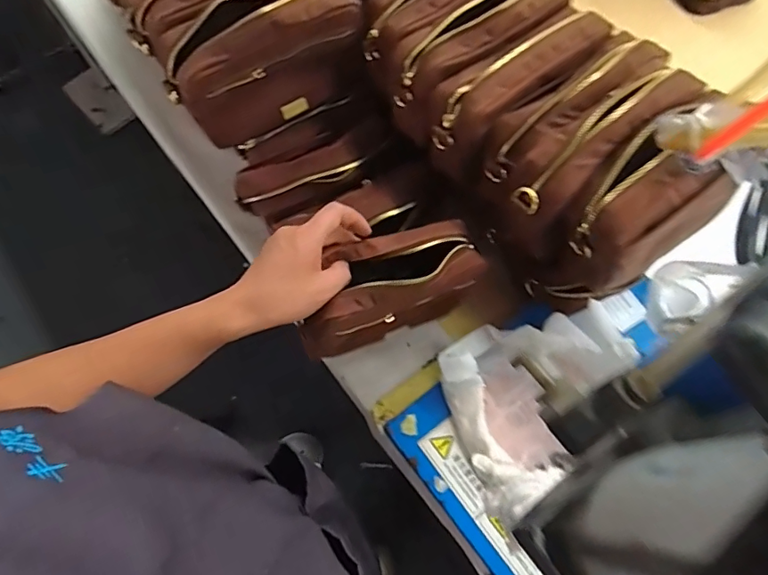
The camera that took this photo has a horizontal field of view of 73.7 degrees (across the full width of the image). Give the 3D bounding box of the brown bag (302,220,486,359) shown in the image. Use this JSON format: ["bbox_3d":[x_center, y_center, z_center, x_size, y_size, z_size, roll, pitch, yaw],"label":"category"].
[{"bbox_3d":[0.009,-0.005,0.506,0.180,0.113,0.072,-22,72,-8],"label":"brown bag"}]

